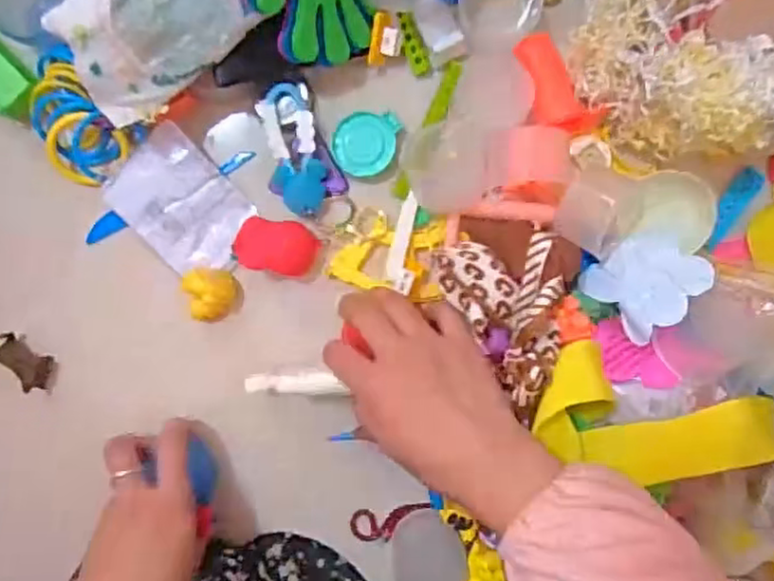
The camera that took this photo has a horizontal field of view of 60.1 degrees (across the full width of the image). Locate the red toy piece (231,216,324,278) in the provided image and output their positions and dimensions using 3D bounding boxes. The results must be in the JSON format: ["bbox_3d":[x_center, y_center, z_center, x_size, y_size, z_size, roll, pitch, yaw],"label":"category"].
[{"bbox_3d":[-0.072,-0.029,0.439,0.052,0.019,0.034,8,93,0],"label":"red toy piece"}]

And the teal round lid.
[{"bbox_3d":[-0.014,-0.096,0.441,0.043,0.008,0.039,0,93,0],"label":"teal round lid"}]

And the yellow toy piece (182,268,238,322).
[{"bbox_3d":[-0.117,0.002,0.444,0.030,0.024,0.035,-15,93,1],"label":"yellow toy piece"}]

